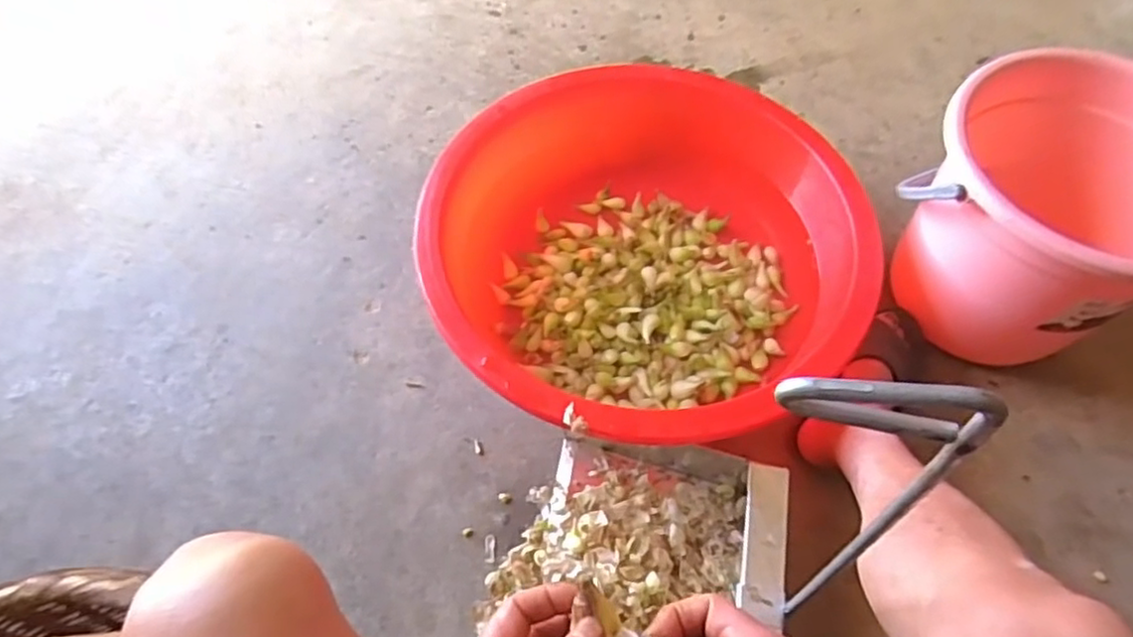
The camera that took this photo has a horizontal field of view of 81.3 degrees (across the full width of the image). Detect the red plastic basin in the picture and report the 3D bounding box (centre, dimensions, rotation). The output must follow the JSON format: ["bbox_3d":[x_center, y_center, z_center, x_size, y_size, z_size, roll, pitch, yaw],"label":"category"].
[{"bbox_3d":[0.095,-0.088,0.865,0.530,0.152,0.495,0,60,0],"label":"red plastic basin"}]

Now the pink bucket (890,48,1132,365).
[{"bbox_3d":[0.566,-0.108,0.811,0.315,0.298,0.320,-35,66,-18],"label":"pink bucket"}]

